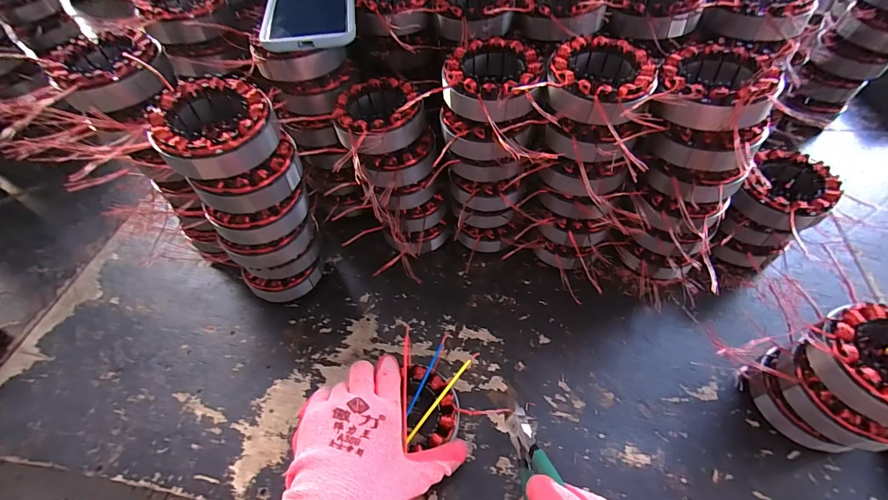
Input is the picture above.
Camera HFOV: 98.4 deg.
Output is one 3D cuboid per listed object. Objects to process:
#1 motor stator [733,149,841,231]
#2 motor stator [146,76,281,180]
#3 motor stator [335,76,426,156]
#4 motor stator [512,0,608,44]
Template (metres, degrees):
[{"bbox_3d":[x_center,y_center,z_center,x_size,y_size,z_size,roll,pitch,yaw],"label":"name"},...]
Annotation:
[{"bbox_3d":[0.345,-0.059,0.390,0.089,0.037,0.077,-29,59,-17],"label":"motor stator"},{"bbox_3d":[-0.176,-0.097,0.299,0.083,0.034,0.080,-1,55,2],"label":"motor stator"},{"bbox_3d":[-0.063,-0.131,0.369,0.082,0.031,0.088,-16,56,-9],"label":"motor stator"},{"bbox_3d":[0.124,-0.252,0.412,0.082,0.042,0.079,-1,55,2],"label":"motor stator"}]

